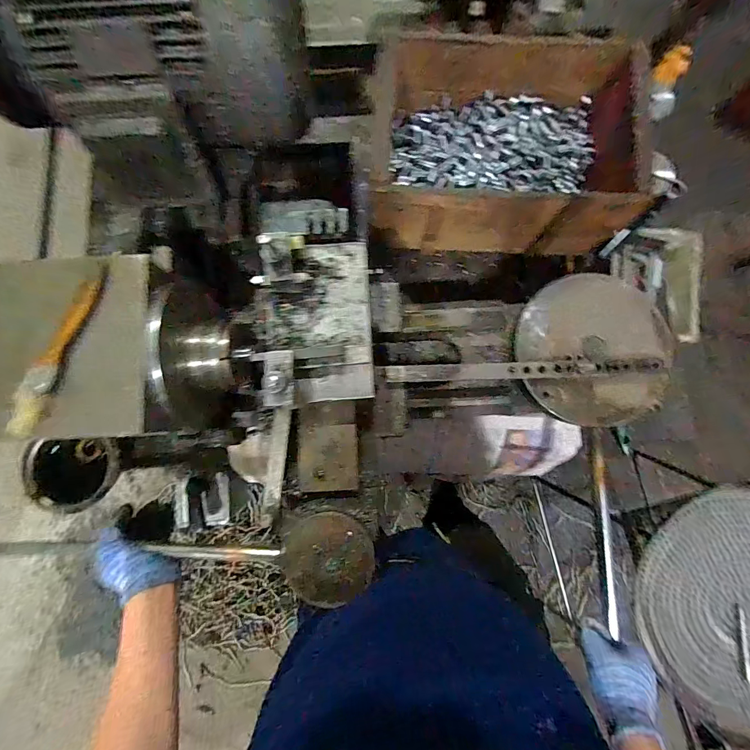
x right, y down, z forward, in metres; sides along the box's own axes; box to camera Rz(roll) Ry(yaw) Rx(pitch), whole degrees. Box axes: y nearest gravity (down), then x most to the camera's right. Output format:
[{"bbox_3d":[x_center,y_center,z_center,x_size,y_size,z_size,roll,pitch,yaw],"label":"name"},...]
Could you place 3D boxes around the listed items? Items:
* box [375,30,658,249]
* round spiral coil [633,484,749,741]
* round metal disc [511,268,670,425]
[{"bbox_3d":[0.193,-0.349,0.547,0.356,0.126,0.285,4,82,1],"label":"box"},{"bbox_3d":[0.639,0.392,0.607,0.405,0.032,0.350,33,84,5],"label":"round spiral coil"},{"bbox_3d":[0.273,-0.031,0.464,0.180,0.024,0.182,0,82,0],"label":"round metal disc"}]

